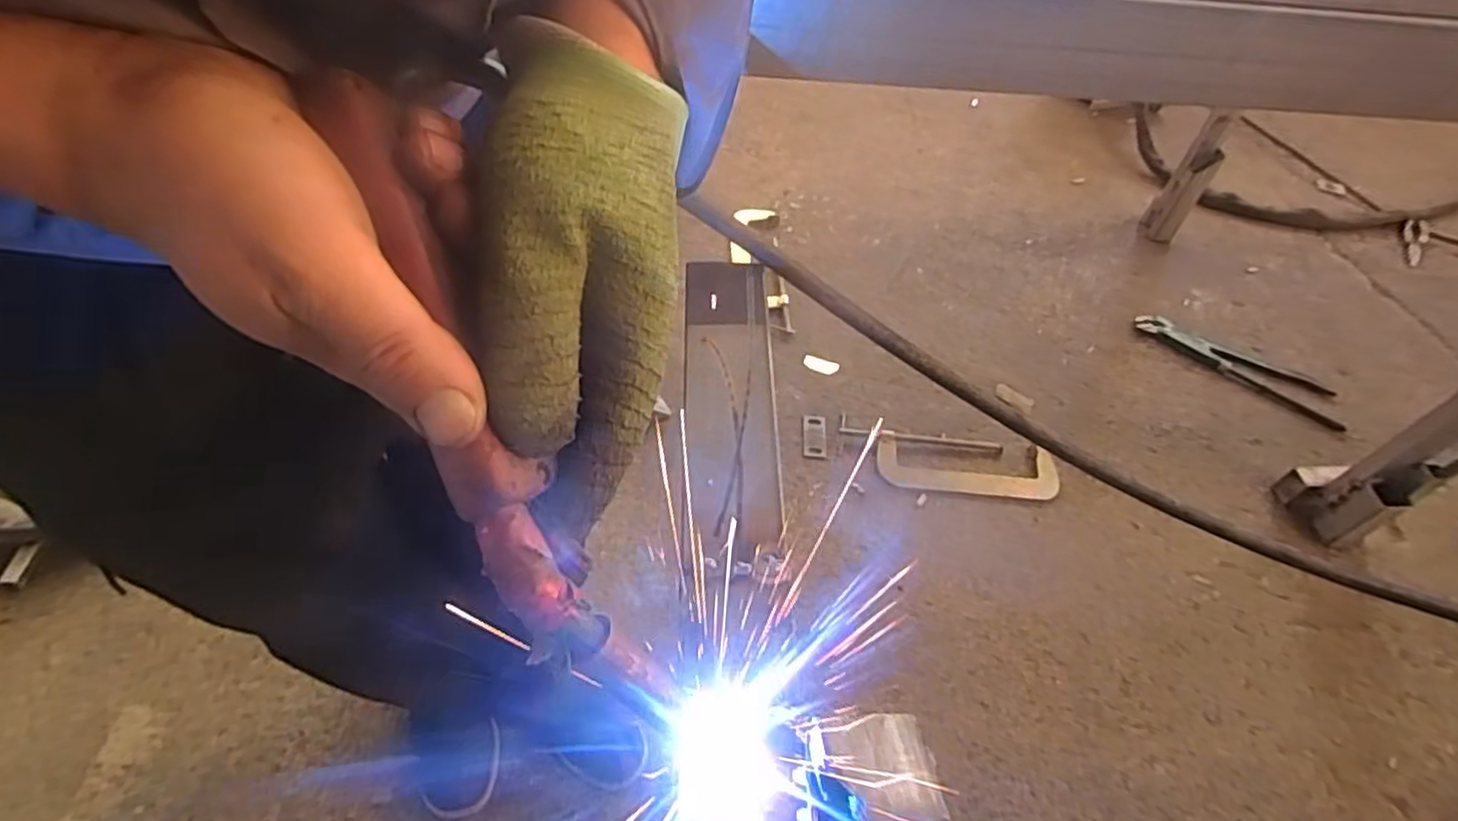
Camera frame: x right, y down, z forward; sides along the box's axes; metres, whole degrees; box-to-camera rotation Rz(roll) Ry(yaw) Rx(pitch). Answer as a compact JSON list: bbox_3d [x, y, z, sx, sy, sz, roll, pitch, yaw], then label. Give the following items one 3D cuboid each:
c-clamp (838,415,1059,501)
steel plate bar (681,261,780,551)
[{"bbox_3d":[0.395,0.089,1.290,0.379,0.029,0.122,9,51,2],"label":"c-clamp"},{"bbox_3d":[-0.001,-0.013,0.388,0.047,0.008,0.184,-2,55,0],"label":"steel plate bar"}]

